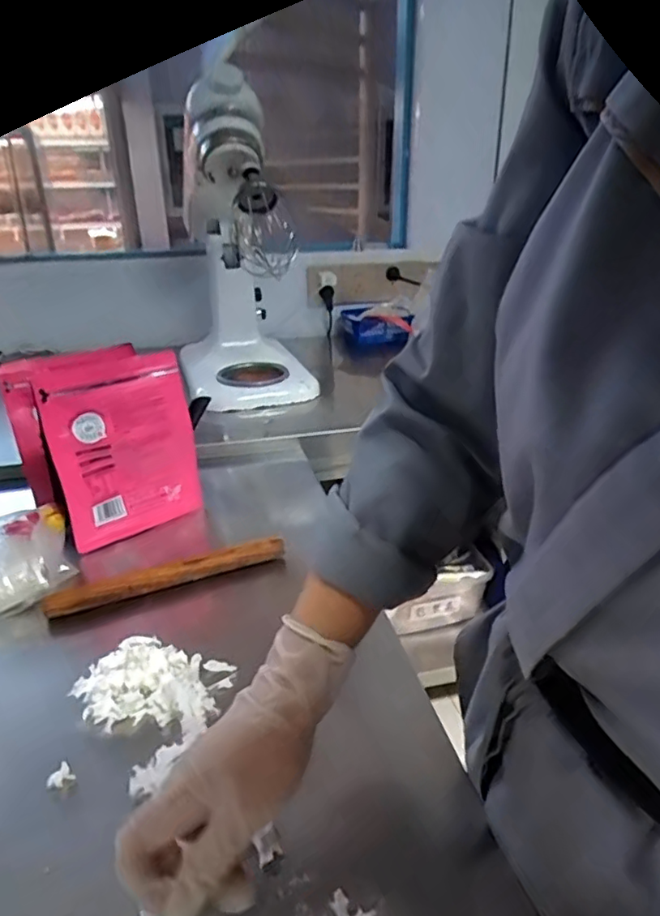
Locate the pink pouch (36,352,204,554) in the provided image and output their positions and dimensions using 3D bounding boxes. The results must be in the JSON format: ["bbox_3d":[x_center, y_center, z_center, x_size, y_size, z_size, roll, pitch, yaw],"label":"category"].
[{"bbox_3d":[-0.227,-0.009,0.653,0.160,0.190,0.023,-22,33,-37],"label":"pink pouch"}]

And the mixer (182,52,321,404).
[{"bbox_3d":[-0.174,-0.416,1.150,0.284,0.510,0.502,-2,26,-2],"label":"mixer"}]

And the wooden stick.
[{"bbox_3d":[-0.159,0.115,0.580,0.233,0.024,0.012,-11,12,-23],"label":"wooden stick"}]

